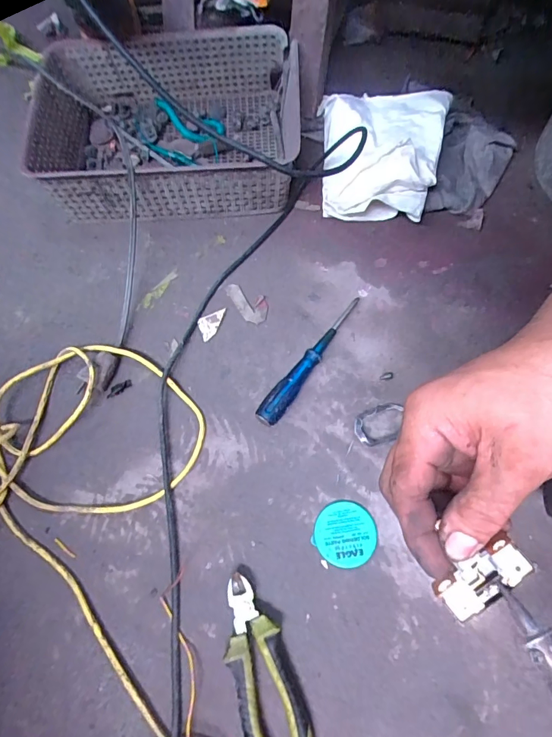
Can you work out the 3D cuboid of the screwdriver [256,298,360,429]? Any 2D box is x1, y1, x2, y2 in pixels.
[{"bbox_3d":[0.044,-0.012,0.510,0.025,0.030,0.196,35,74,14],"label":"screwdriver"}]

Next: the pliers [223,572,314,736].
[{"bbox_3d":[-0.011,0.288,0.393,0.056,0.024,0.174,-18,70,-5],"label":"pliers"}]

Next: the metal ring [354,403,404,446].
[{"bbox_3d":[0.119,0.062,0.482,0.063,0.015,0.044,-14,69,-4],"label":"metal ring"}]

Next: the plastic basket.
[{"bbox_3d":[-0.150,-0.338,0.605,0.356,0.105,0.236,-2,69,1],"label":"plastic basket"}]

